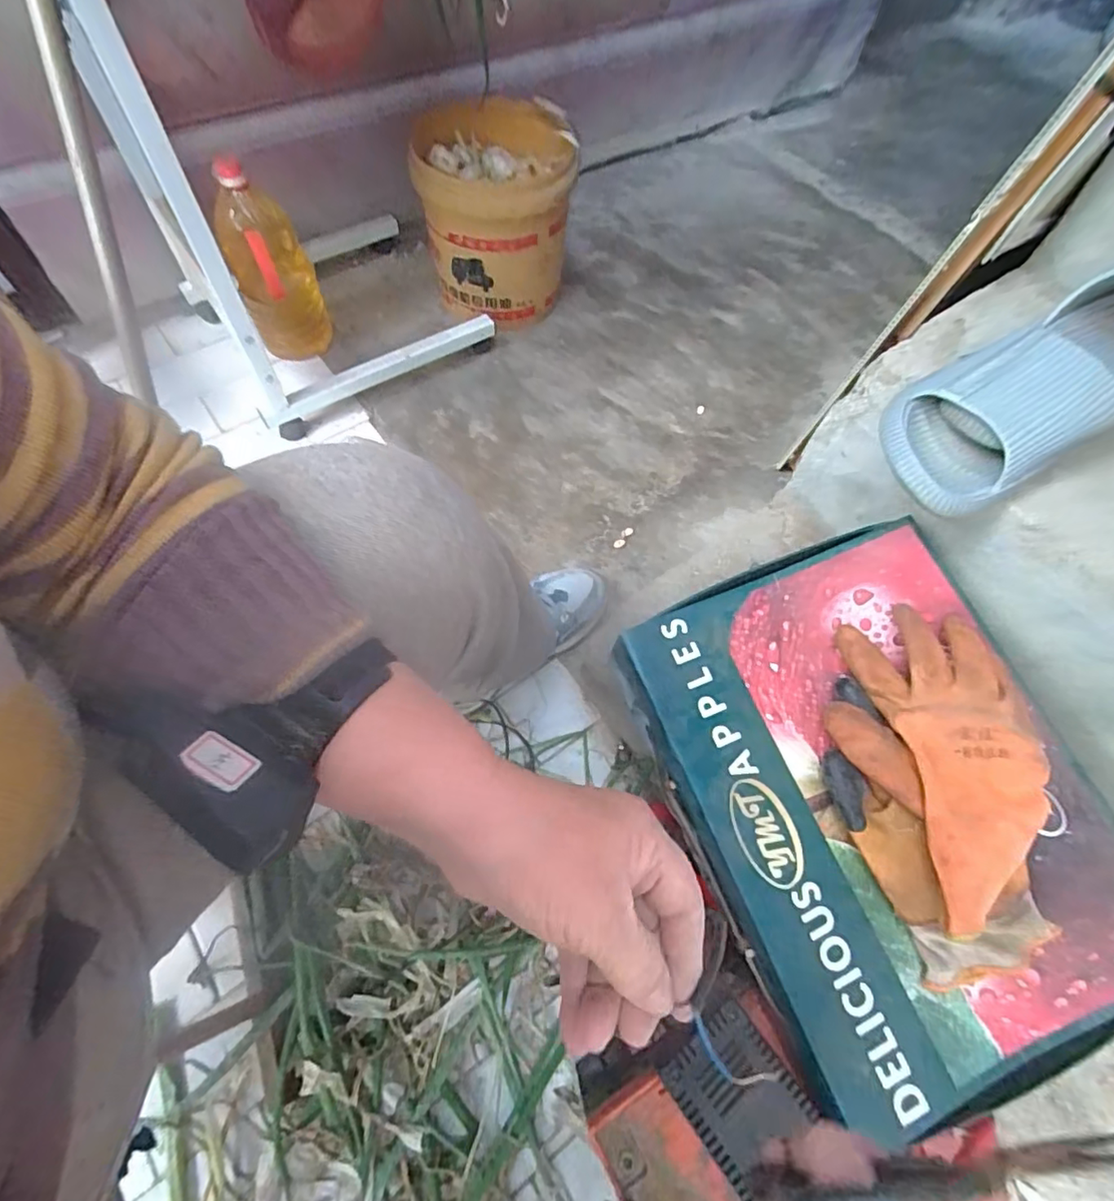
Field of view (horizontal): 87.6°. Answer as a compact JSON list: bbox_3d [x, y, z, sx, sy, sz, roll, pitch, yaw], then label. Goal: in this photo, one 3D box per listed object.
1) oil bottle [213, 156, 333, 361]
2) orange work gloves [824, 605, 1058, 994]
[{"bbox_3d":[-0.435,-0.502,0.907,0.112,0.272,0.118,-21,67,-13],"label":"oil bottle"},{"bbox_3d":[0.265,0.130,0.412,0.123,0.064,0.240,-1,64,-4],"label":"orange work gloves"}]

